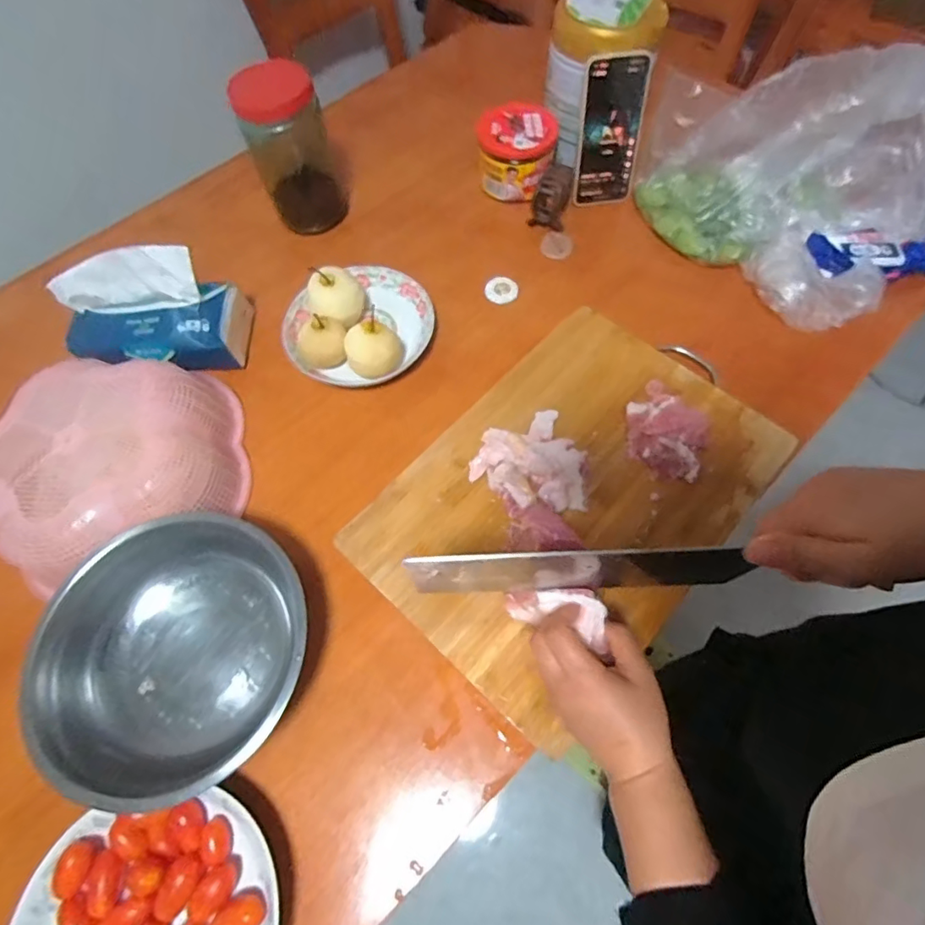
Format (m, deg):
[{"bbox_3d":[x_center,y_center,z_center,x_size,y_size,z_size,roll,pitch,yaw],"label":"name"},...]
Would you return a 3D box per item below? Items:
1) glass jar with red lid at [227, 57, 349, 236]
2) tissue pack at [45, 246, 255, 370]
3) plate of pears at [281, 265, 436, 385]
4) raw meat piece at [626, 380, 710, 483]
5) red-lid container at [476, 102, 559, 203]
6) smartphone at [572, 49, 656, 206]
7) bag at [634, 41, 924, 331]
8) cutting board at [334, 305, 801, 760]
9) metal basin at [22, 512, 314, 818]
[{"bbox_3d":[-0.213,-0.394,0.652,0.100,0.184,0.097,-19,65,-7],"label":"glass jar with red lid"},{"bbox_3d":[-0.345,-0.161,0.575,0.184,0.116,0.088,-10,64,-2],"label":"tissue pack"},{"bbox_3d":[-0.124,-0.170,0.598,0.156,0.075,0.169,-1,64,2],"label":"plate of pears"},{"bbox_3d":[0.211,-0.037,0.530,0.081,0.024,0.101,21,67,12],"label":"raw meat piece"},{"bbox_3d":[0.073,-0.419,0.704,0.103,0.084,0.097,0,64,2],"label":"red-lid container"},{"bbox_3d":[0.187,-0.413,0.647,0.079,0.161,0.011,-5,48,-1],"label":"smartphone"},{"bbox_3d":[0.404,-0.354,0.614,0.261,0.176,0.340,-33,67,-13],"label":"bag"},{"bbox_3d":[0.111,0.024,0.516,0.276,0.027,0.392,40,72,19],"label":"cutting board"},{"bbox_3d":[-0.245,0.158,0.441,0.209,0.058,0.222,9,64,7],"label":"metal basin"}]

